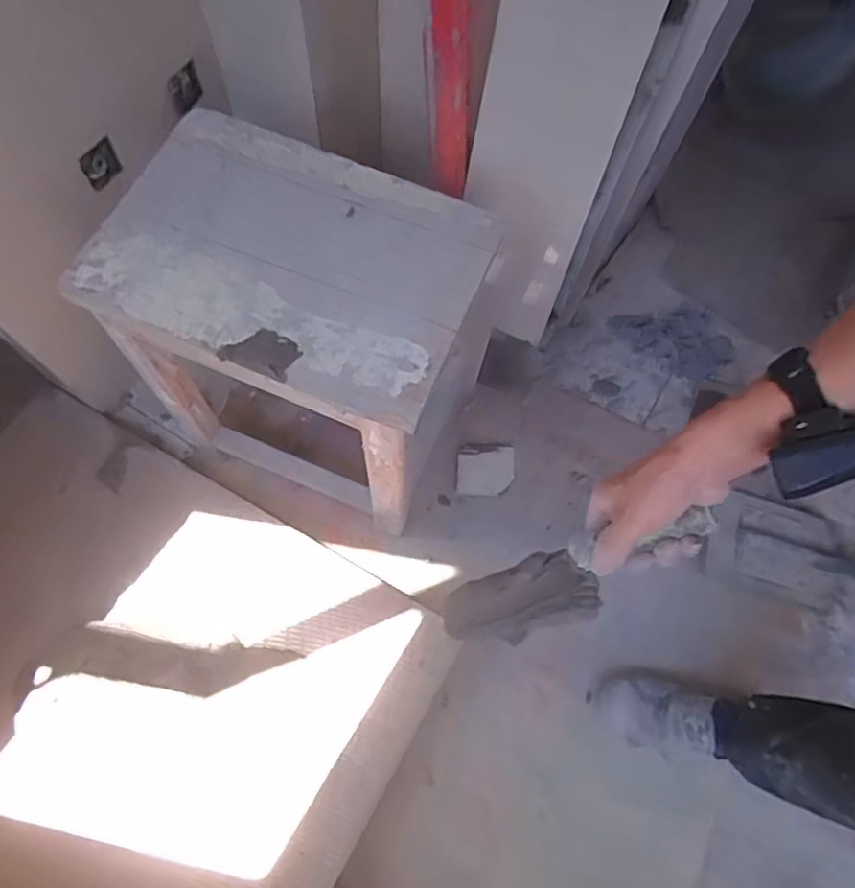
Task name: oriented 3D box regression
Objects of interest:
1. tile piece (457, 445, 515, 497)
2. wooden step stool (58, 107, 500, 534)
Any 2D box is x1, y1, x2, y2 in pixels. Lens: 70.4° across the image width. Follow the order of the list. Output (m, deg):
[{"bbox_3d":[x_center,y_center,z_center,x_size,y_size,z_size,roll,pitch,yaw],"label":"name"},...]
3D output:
[{"bbox_3d":[0.094,0.040,0.974,0.093,0.008,0.084,3,69,-2],"label":"tile piece"},{"bbox_3d":[-0.141,-0.120,0.754,0.358,0.368,0.255,23,70,6],"label":"wooden step stool"}]

